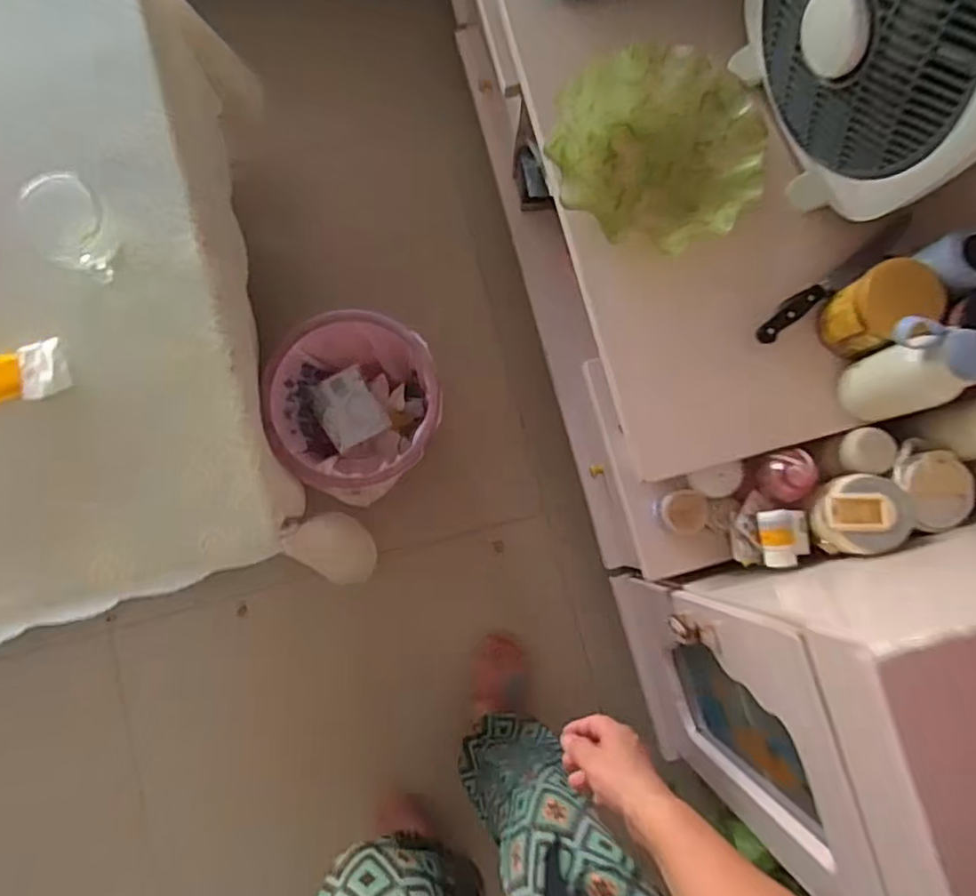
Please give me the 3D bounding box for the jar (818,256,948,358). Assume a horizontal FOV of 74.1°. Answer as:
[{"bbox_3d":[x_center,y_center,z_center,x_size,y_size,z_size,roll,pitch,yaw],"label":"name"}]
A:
[{"bbox_3d":[0.414,-0.148,0.683,0.070,0.113,0.074,0,84,-3],"label":"jar"}]

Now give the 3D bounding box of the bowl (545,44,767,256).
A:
[{"bbox_3d":[0.190,-0.335,0.737,0.229,0.077,0.205,36,83,1],"label":"bowl"}]

